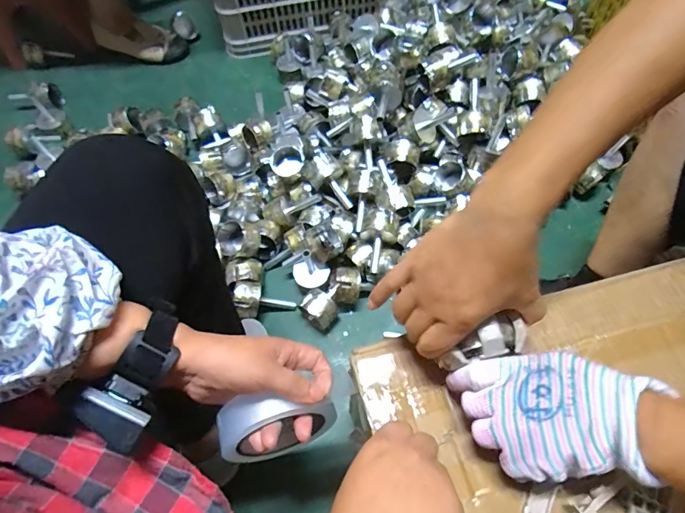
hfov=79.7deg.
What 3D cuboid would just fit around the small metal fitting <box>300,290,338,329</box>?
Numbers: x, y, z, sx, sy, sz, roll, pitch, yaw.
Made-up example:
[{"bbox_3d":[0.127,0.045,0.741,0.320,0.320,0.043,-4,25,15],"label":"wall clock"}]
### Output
[{"bbox_3d":[-0.037,0.090,0.682,0.058,0.052,0.045,33,68,18],"label":"small metal fitting"}]

